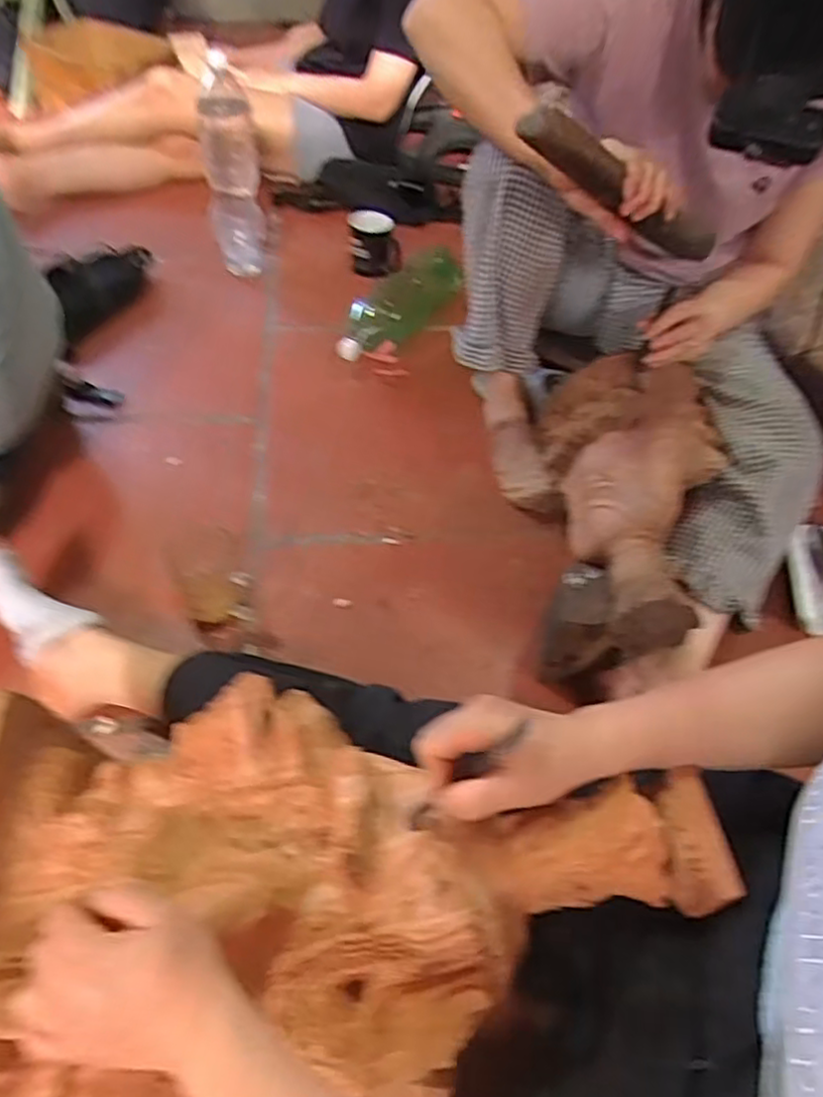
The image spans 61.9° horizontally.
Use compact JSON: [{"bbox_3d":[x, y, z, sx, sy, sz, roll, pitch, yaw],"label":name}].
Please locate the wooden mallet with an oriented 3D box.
[{"bbox_3d":[0.245,-0.376,0.744,0.428,0.038,0.039,-4,43,-48],"label":"wooden mallet"}]

